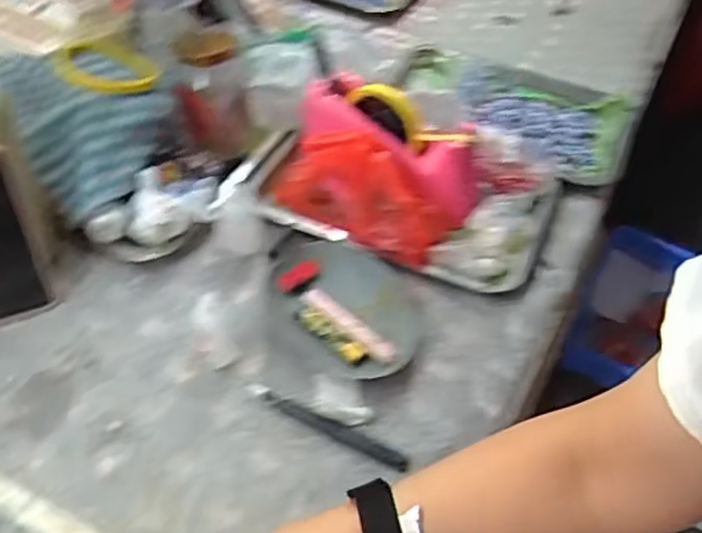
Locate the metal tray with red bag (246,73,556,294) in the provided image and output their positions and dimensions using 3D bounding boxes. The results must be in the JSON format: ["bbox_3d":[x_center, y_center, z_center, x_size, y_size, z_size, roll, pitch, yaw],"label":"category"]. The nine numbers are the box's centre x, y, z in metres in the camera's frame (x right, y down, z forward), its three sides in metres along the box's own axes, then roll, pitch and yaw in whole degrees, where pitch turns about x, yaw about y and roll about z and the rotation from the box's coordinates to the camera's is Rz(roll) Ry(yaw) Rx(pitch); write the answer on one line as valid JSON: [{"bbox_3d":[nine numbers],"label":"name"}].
[{"bbox_3d":[0.054,-0.089,0.775,0.300,0.107,0.165,16,48,10],"label":"metal tray with red bag"}]

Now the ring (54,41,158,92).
[{"bbox_3d":[-0.255,-0.209,0.775,0.091,0.015,0.084,-14,54,-36],"label":"ring"}]

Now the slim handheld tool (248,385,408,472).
[{"bbox_3d":[-0.021,0.135,0.632,0.151,0.005,0.015,24,50,17],"label":"slim handheld tool"}]

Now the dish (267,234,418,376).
[{"bbox_3d":[-0.008,0.036,0.709,0.152,0.028,0.135,21,49,15],"label":"dish"}]

